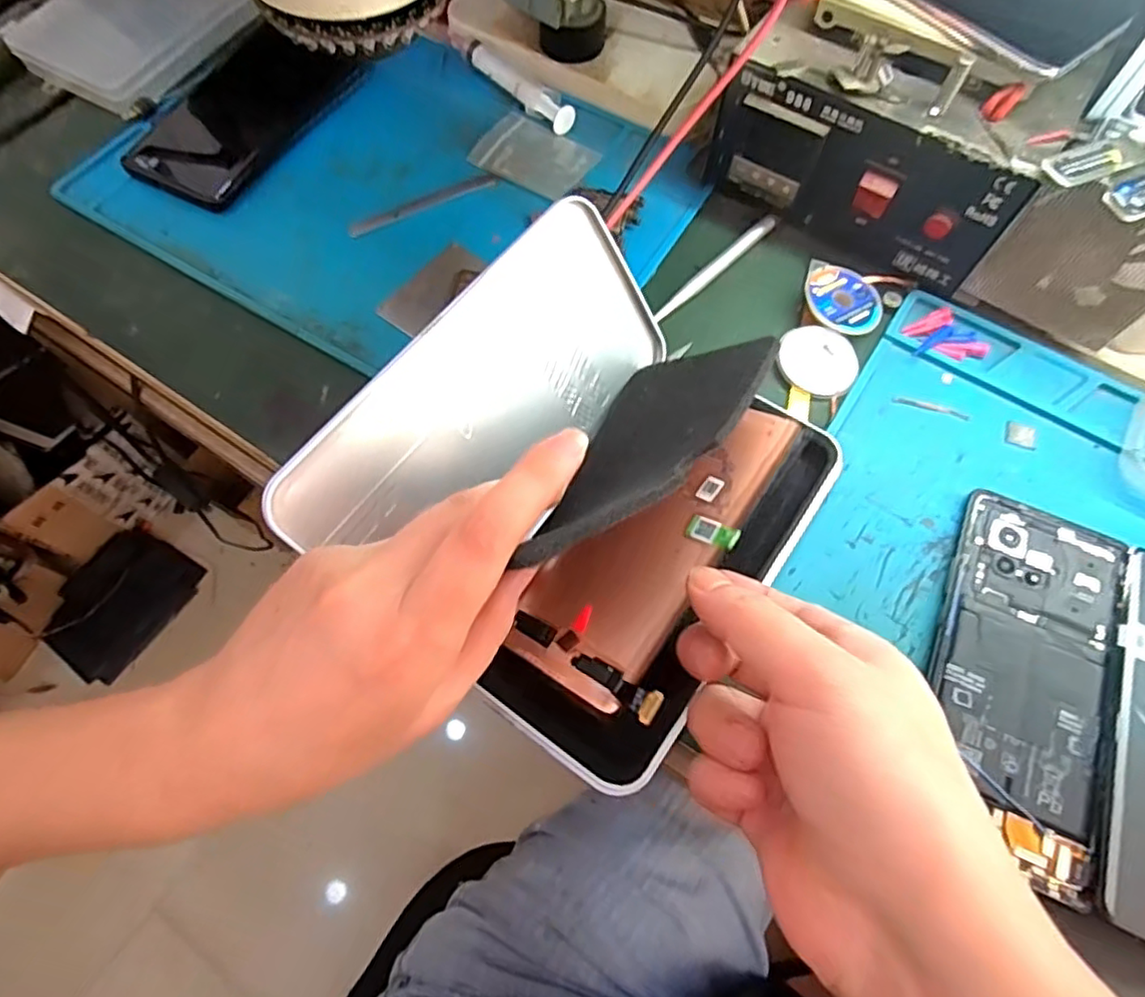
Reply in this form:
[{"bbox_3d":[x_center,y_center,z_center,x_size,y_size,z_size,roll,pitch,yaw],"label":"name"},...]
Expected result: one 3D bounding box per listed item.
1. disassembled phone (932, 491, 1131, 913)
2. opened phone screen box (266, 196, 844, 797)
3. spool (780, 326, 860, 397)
[{"bbox_3d":[0.196,0.075,0.281,0.069,0.010,0.159,23,69,10],"label":"disassembled phone"},{"bbox_3d":[0.007,-0.011,0.273,0.173,0.072,0.193,34,71,14],"label":"opened phone screen box"},{"bbox_3d":[0.134,-0.076,0.350,0.042,0.006,0.037,22,69,10],"label":"spool"}]

